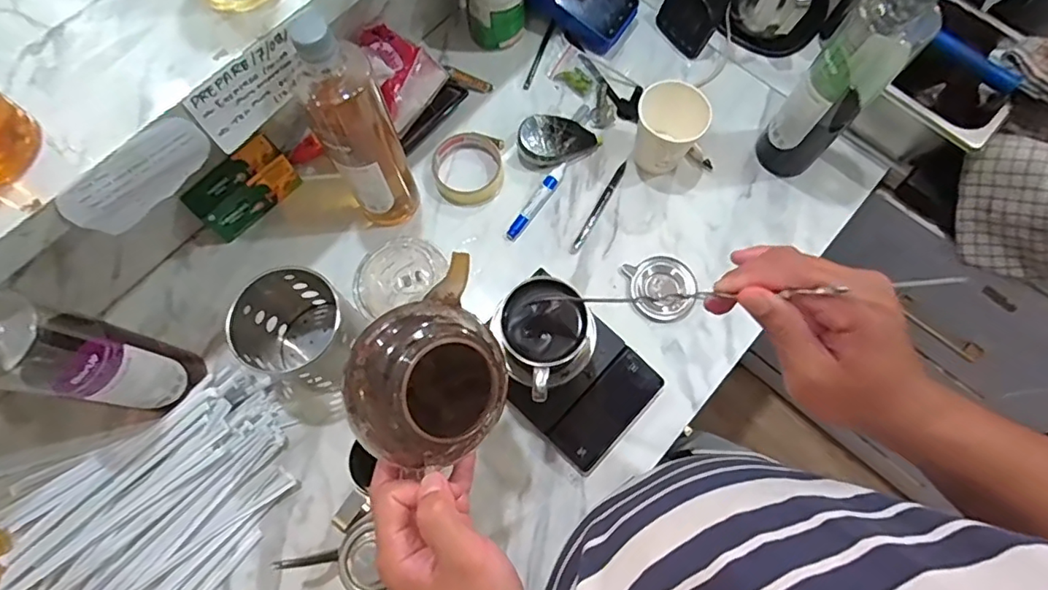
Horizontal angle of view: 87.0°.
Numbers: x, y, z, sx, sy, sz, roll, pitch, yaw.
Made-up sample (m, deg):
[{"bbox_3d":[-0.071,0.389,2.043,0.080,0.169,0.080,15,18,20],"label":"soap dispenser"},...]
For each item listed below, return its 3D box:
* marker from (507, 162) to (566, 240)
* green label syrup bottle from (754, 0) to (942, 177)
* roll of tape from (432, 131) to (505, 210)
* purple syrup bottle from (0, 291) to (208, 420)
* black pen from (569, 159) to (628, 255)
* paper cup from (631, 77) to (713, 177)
[{"bbox_3d":[0.016,-0.113,0.659,0.016,0.010,0.114,34,75,10],"label":"marker"},{"bbox_3d":[0.325,-0.217,0.557,0.071,0.267,0.076,42,76,12],"label":"green label syrup bottle"},{"bbox_3d":[-0.066,-0.151,0.667,0.088,0.019,0.088,0,72,0],"label":"roll of tape"},{"bbox_3d":[-0.376,0.054,0.466,0.060,0.247,0.070,13,72,4],"label":"purple syrup bottle"},{"bbox_3d":[0.091,-0.107,0.661,0.012,0.007,0.133,29,74,9],"label":"black pen"},{"bbox_3d":[0.164,-0.186,0.634,0.077,0.089,0.070,0,72,0],"label":"paper cup"}]

